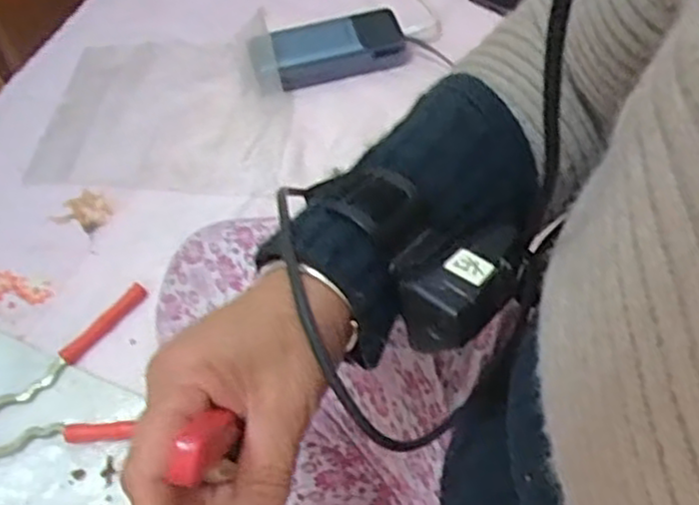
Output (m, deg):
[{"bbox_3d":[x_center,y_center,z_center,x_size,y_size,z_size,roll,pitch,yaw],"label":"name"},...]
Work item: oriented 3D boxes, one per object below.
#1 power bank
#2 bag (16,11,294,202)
[{"bbox_3d":[-0.021,-0.209,0.738,0.156,0.036,0.063,-18,59,-6],"label":"power bank"},{"bbox_3d":[-0.182,-0.146,0.718,0.233,0.040,0.204,1,58,5],"label":"bag"}]

